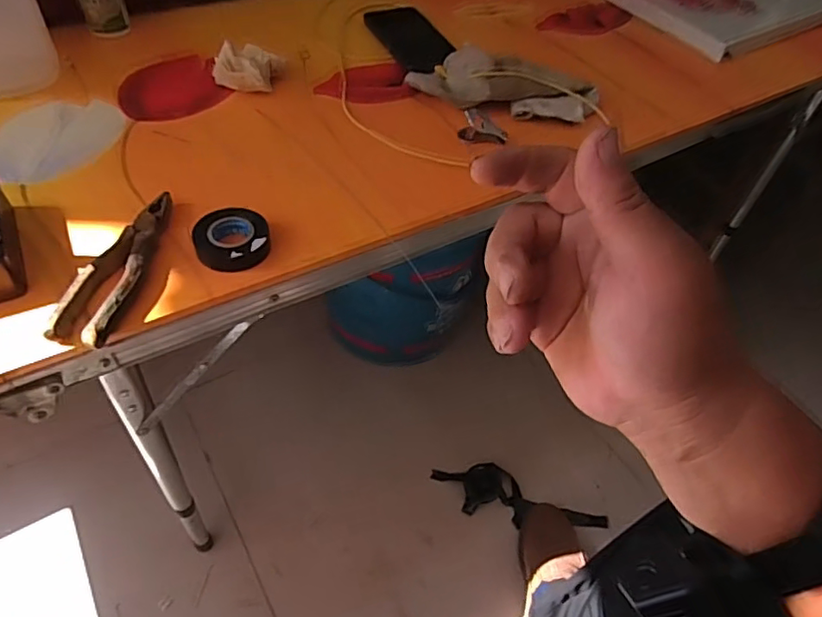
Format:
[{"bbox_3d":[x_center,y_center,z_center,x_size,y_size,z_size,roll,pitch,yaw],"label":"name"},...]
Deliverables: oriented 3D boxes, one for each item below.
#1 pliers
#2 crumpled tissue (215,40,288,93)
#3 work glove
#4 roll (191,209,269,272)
[{"bbox_3d":[-0.235,-0.037,0.459,0.044,0.019,0.161,9,49,1],"label":"pliers"},{"bbox_3d":[-0.184,-0.280,0.654,0.062,0.043,0.070,30,53,18],"label":"crumpled tissue"},{"bbox_3d":[0.110,-0.268,0.672,0.224,0.032,0.093,10,49,2],"label":"work glove"},{"bbox_3d":[-0.152,-0.056,0.485,0.060,0.022,0.063,3,50,-4],"label":"roll"}]

